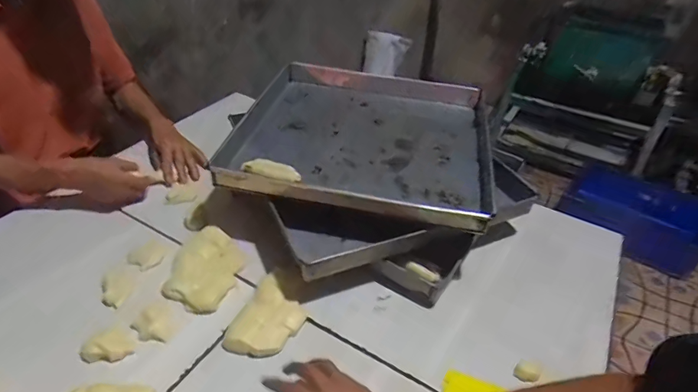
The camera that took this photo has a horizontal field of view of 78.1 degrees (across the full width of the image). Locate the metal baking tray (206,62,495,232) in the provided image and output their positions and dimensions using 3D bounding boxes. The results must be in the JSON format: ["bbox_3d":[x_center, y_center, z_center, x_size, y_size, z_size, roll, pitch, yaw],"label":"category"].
[{"bbox_3d":[0.034,-0.119,0.851,0.486,0.055,0.518,9,39,8],"label":"metal baking tray"}]

